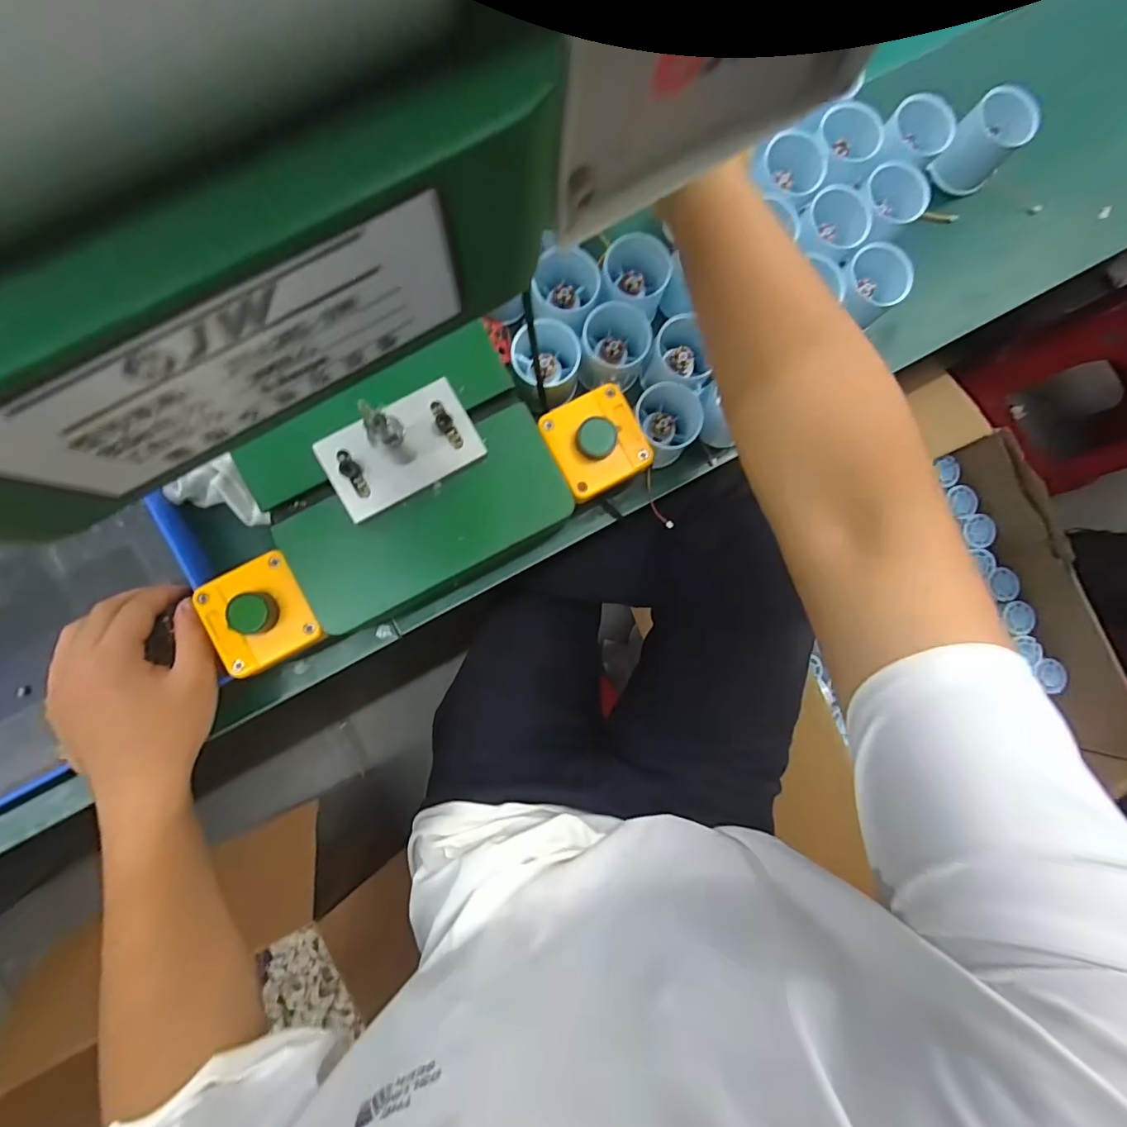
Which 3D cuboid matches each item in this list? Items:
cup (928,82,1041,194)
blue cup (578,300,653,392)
[{"bbox_3d":[0.363,-0.362,0.438,0.050,0.055,0.050,0,85,-5],"label":"cup"},{"bbox_3d":[0.039,-0.167,0.402,0.051,0.045,0.058,4,84,-5],"label":"blue cup"}]

